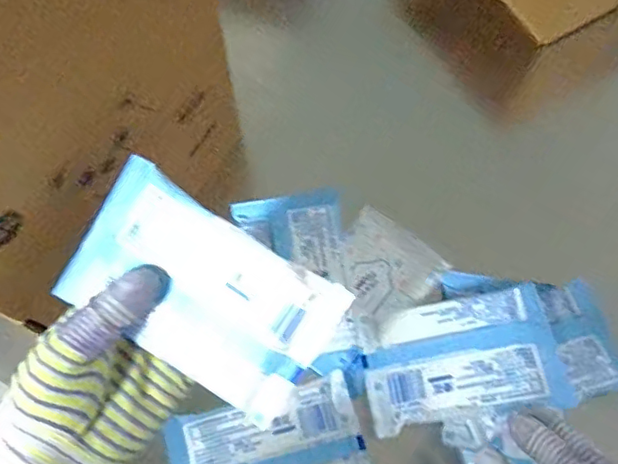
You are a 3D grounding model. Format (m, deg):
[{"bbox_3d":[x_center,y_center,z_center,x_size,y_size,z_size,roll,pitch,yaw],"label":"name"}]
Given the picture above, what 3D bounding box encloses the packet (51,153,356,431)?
[{"bbox_3d":[-0.056,0.033,0.295,0.133,0.007,0.084,33,103,2],"label":"packet"}]

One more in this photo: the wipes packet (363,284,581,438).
[{"bbox_3d":[0.106,0.088,0.393,0.135,0.032,0.082,-11,70,-4],"label":"wipes packet"}]

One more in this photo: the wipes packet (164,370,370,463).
[{"bbox_3d":[-0.029,0.155,0.390,0.132,0.012,0.079,-14,71,-6],"label":"wipes packet"}]

